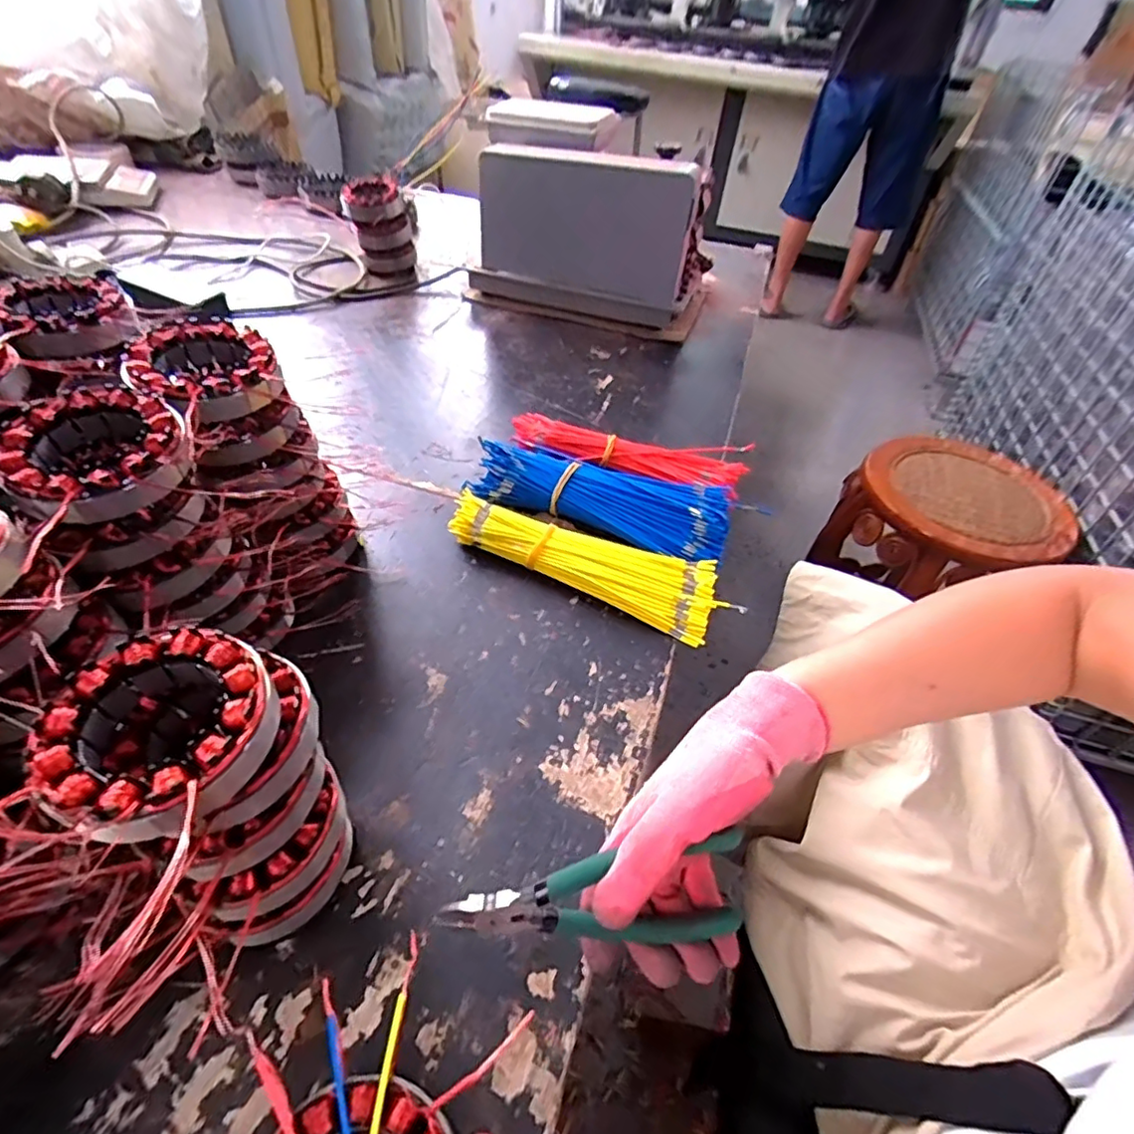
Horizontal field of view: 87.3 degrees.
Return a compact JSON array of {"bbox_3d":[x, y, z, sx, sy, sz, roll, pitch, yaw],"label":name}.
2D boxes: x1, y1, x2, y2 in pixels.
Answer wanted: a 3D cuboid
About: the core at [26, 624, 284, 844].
[{"bbox_3d":[-0.172,0.071,0.256,0.089,0.033,0.085,25,48,17],"label":"core"}]

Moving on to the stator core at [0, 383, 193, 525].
[{"bbox_3d":[-0.258,-0.059,0.330,0.097,0.036,0.087,30,49,21],"label":"stator core"}]

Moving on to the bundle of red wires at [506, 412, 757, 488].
[{"bbox_3d":[0.061,-0.121,0.627,0.249,0.028,0.073,16,46,9],"label":"bundle of red wires"}]

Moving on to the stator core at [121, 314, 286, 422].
[{"bbox_3d":[-0.235,-0.128,0.384,0.081,0.028,0.084,-31,56,-32],"label":"stator core"}]

